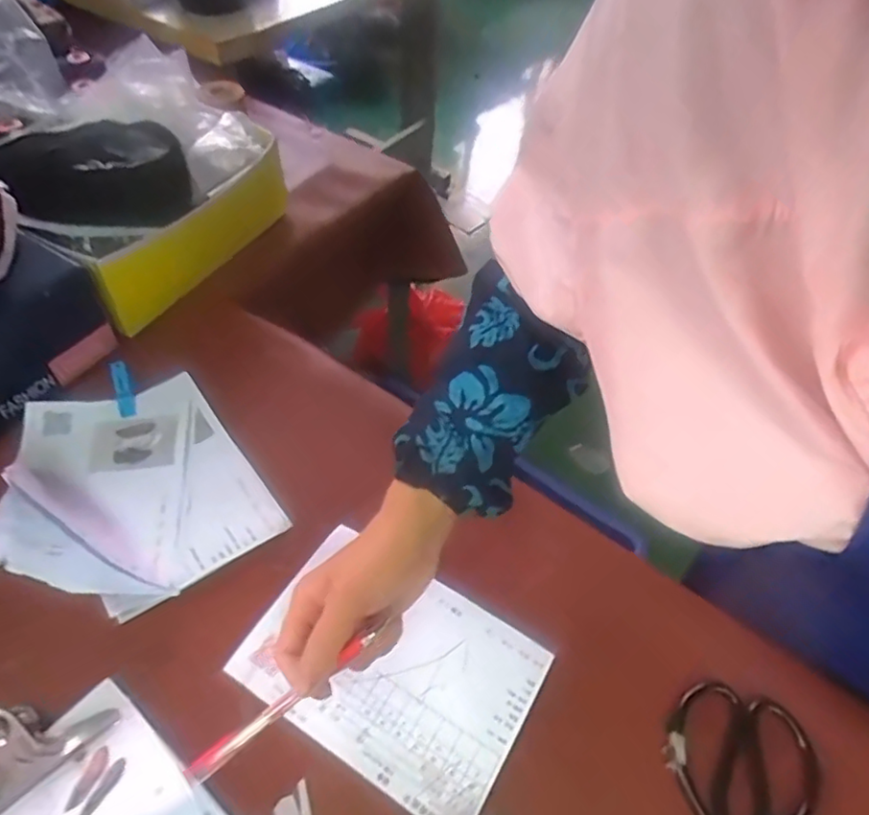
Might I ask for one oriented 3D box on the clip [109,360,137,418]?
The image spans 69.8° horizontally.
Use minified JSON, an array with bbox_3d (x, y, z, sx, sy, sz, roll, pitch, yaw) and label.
[{"bbox_3d":[-0.308,-0.018,0.615,0.017,0.013,0.058,-17,79,-15],"label":"clip"}]

